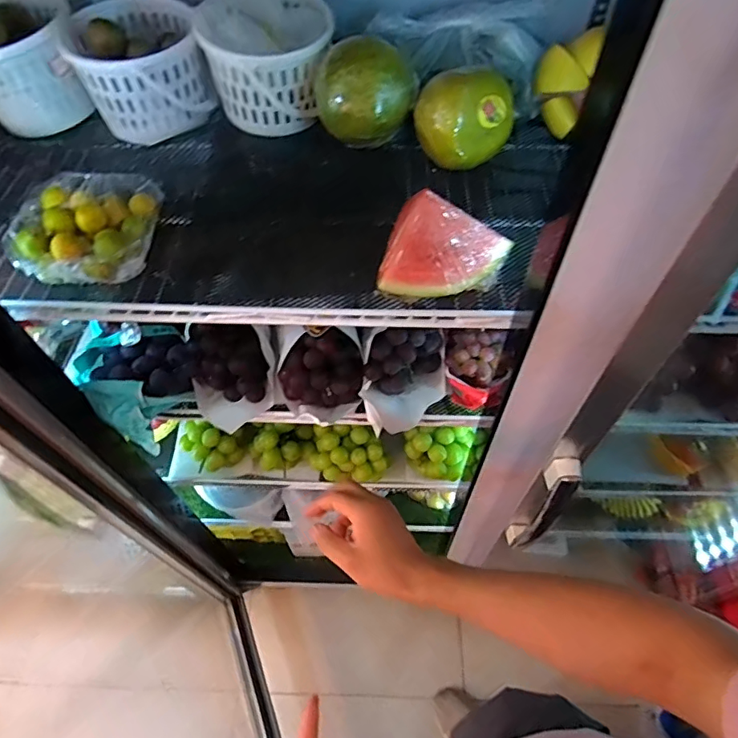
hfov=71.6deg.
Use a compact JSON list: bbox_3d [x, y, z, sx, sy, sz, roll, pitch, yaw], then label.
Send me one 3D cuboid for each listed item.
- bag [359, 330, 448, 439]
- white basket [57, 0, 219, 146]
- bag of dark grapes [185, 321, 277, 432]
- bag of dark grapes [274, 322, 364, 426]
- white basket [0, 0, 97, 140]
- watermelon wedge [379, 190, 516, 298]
[{"bbox_3d":[0.048,0.024,0.674,0.113,0.097,0.114,2,56,4],"label":"bag"},{"bbox_3d":[-0.318,-0.419,0.717,0.162,0.116,0.194,-22,58,-12],"label":"white basket"},{"bbox_3d":[-0.185,0.008,0.688,0.117,0.096,0.114,-8,56,-3],"label":"bag of dark grapes"},{"bbox_3d":[-0.069,0.008,0.681,0.120,0.106,0.092,1,56,3],"label":"bag of dark grapes"},{"bbox_3d":[-0.487,-0.431,0.723,0.167,0.119,0.180,-19,57,-10],"label":"white basket"},{"bbox_3d":[0.077,-0.122,0.515,0.133,0.091,0.053,-3,56,0],"label":"watermelon wedge"}]

